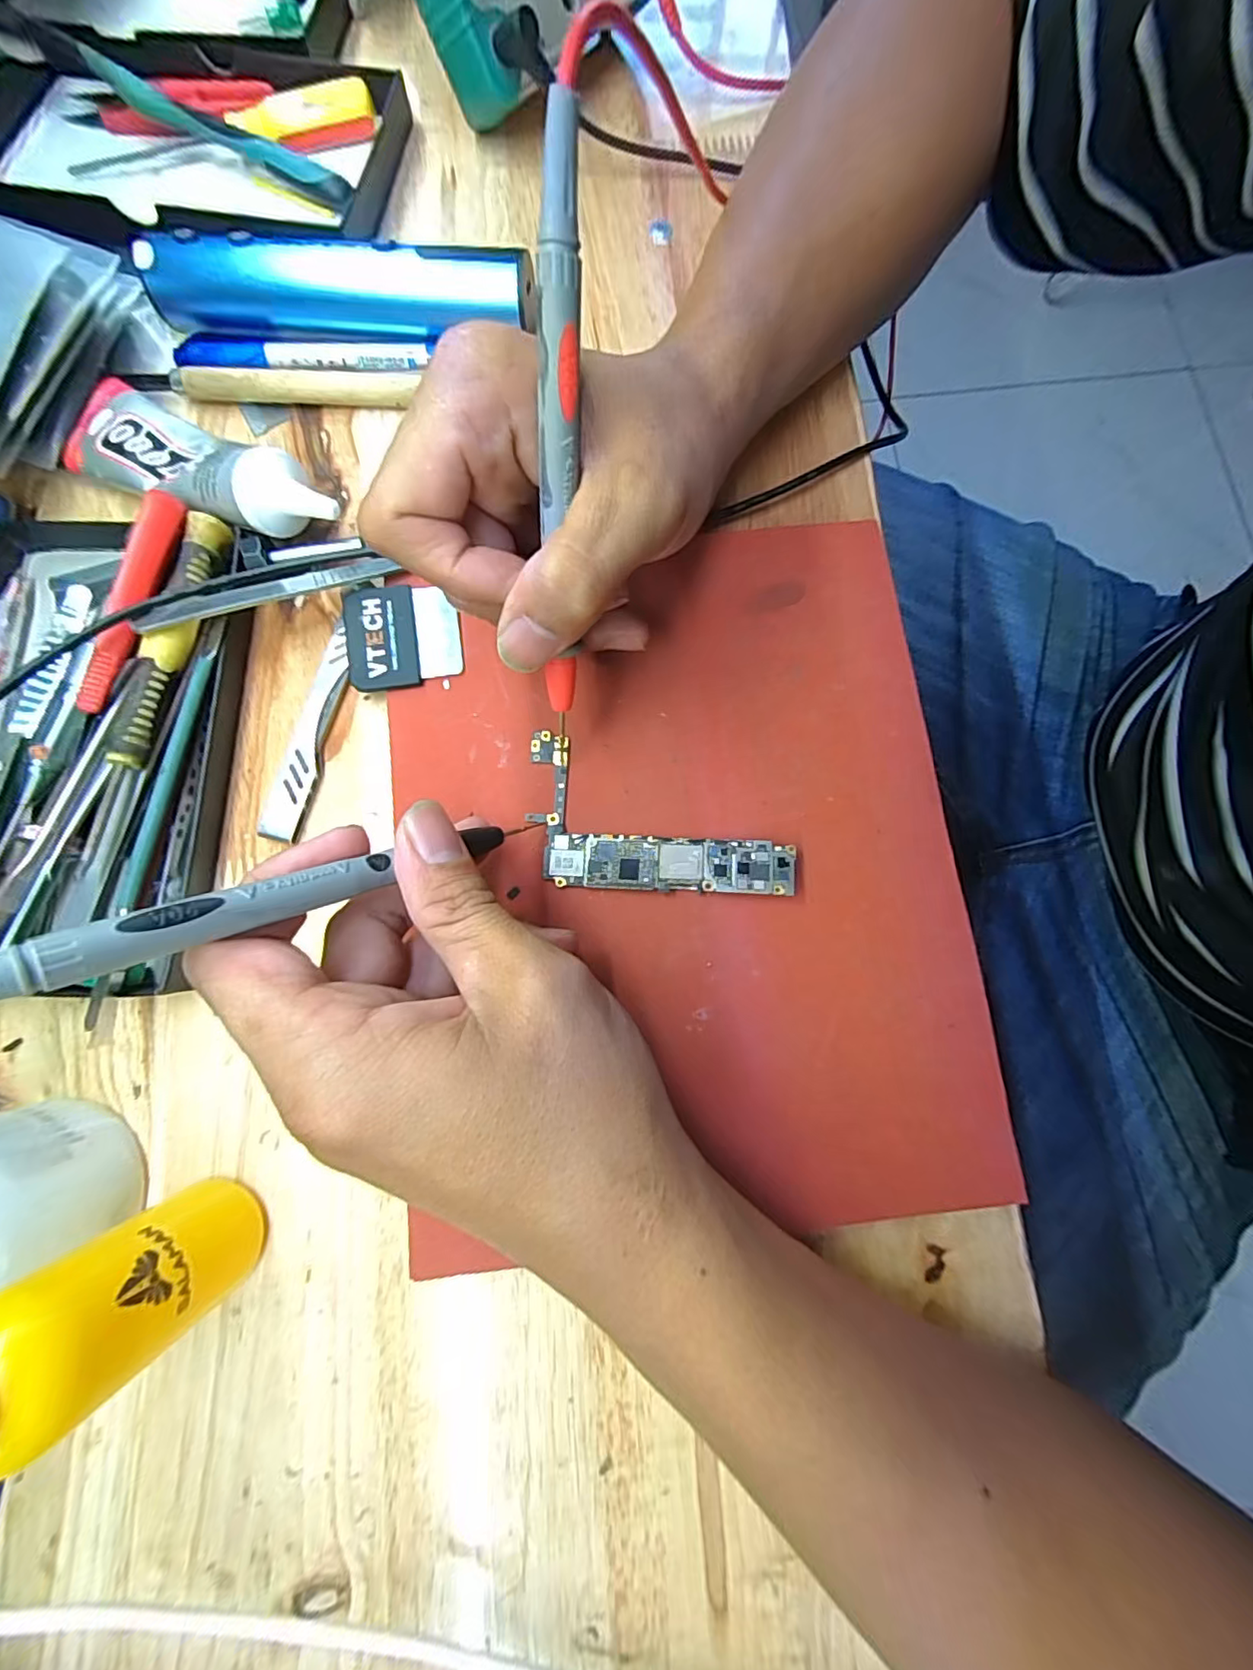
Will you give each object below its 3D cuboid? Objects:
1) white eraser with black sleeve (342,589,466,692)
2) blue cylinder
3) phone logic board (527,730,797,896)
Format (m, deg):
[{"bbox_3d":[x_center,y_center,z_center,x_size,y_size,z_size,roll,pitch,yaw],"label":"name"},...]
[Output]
[{"bbox_3d":[-0.083,-0.074,0.210,0.042,0.008,0.039,-8,80,-1],"label":"white eraser with black sleeve"},{"bbox_3d":[-0.115,-0.219,0.229,0.153,0.027,0.021,2,80,1],"label":"blue cylinder"},{"bbox_3d":[0.012,-0.008,0.198,0.092,0.006,0.054,3,80,1],"label":"phone logic board"}]

